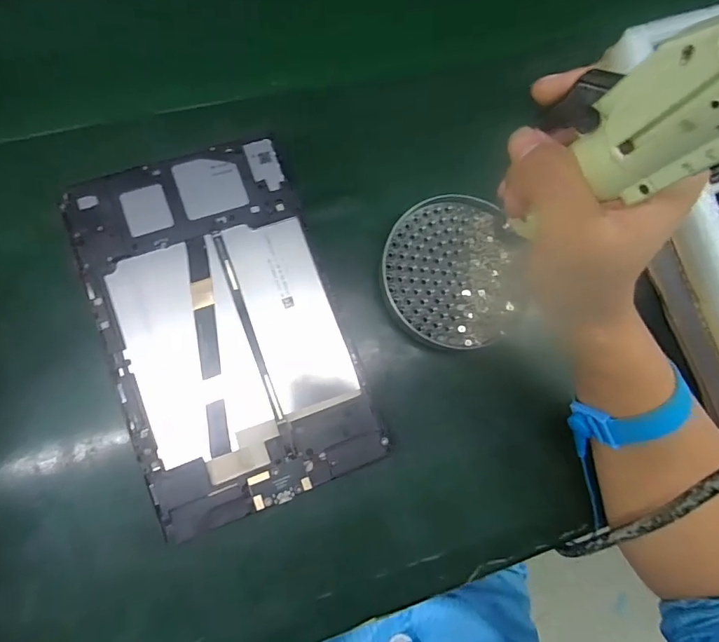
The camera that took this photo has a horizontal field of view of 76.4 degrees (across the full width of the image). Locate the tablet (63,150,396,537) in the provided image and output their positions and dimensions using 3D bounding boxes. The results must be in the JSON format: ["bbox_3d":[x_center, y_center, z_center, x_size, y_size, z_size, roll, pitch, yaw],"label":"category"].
[{"bbox_3d":[-0.087,0.003,0.302,0.147,0.005,0.233,-19,84,-10],"label":"tablet"}]

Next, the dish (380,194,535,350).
[{"bbox_3d":[0.070,-0.038,0.339,0.106,0.015,0.112,1,81,-7],"label":"dish"}]

